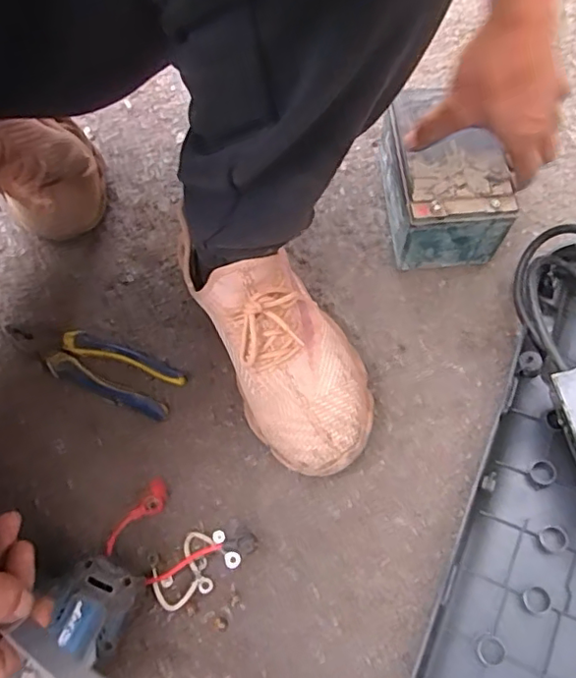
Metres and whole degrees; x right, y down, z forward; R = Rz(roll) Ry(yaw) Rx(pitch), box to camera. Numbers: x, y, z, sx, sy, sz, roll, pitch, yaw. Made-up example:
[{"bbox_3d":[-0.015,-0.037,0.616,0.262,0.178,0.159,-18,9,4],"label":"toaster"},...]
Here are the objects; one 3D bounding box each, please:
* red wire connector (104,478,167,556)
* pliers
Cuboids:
[{"bbox_3d":[-0.134,0.158,0.497,0.019,0.020,0.076,39,74,15],"label":"red wire connector"},{"bbox_3d":[-0.194,0.022,0.556,0.189,0.020,0.055,20,70,10],"label":"pliers"}]

